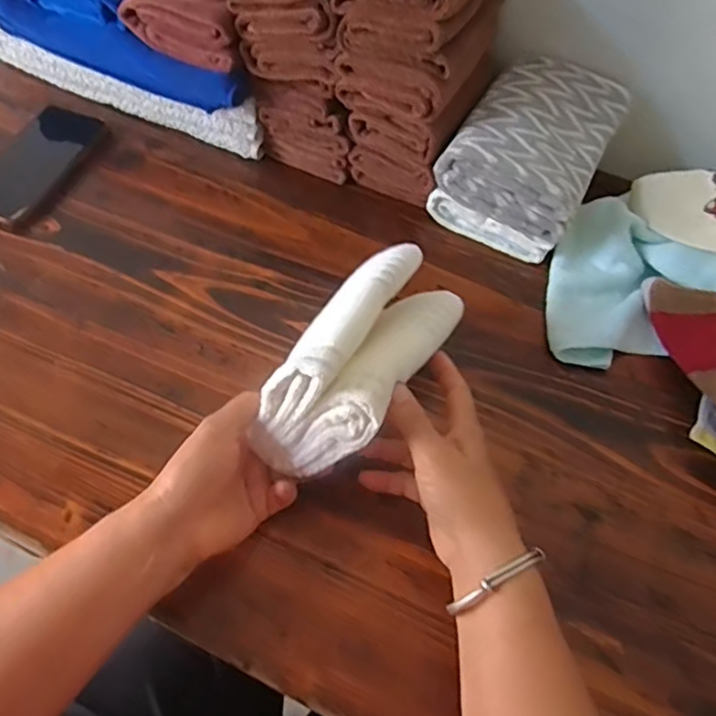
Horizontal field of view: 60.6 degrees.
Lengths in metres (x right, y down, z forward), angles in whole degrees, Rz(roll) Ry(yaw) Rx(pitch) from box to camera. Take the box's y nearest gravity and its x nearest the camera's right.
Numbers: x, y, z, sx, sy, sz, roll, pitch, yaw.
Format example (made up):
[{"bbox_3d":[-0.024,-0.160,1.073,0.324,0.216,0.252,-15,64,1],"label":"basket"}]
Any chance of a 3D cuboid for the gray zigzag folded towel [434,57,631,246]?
[{"bbox_3d":[0.169,-0.207,0.582,0.124,0.062,0.172,26,59,13],"label":"gray zigzag folded towel"}]

